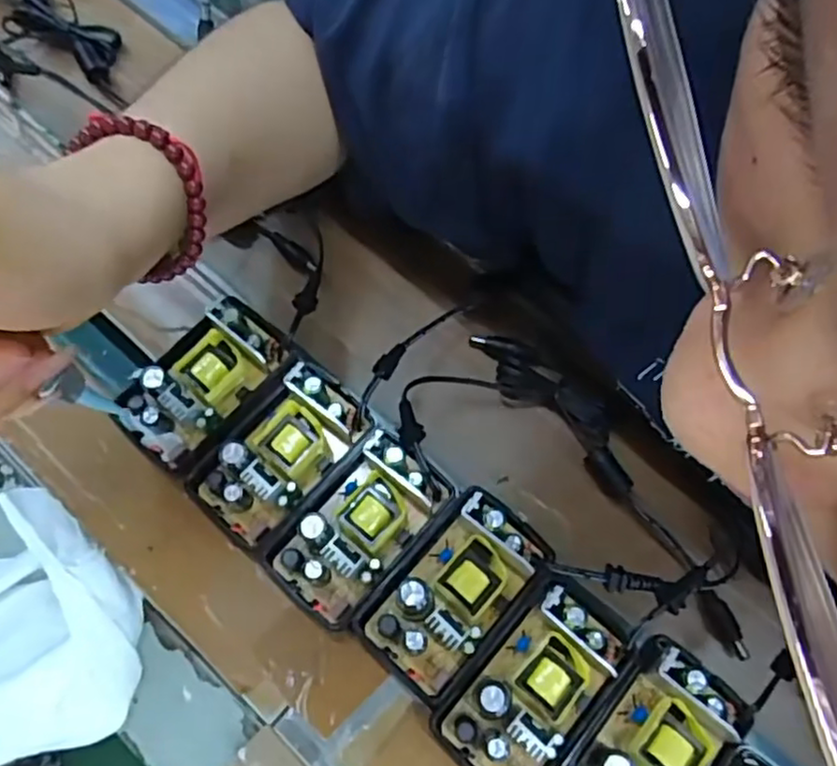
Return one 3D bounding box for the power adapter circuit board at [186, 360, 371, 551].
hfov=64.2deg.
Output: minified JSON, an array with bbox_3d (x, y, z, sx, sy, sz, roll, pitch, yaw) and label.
[{"bbox_3d":[-0.064,0.029,0.298,0.050,0.019,0.081,34,72,12],"label":"power adapter circuit board"}]

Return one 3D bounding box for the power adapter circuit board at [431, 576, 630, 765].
[{"bbox_3d":[0.046,0.121,0.266,0.046,0.021,0.082,39,73,13],"label":"power adapter circuit board"}]

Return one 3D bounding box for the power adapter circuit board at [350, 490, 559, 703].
[{"bbox_3d":[0.014,0.085,0.277,0.046,0.023,0.083,41,73,14],"label":"power adapter circuit board"}]

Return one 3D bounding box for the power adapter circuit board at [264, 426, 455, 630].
[{"bbox_3d":[-0.027,0.060,0.287,0.047,0.022,0.081,38,73,13],"label":"power adapter circuit board"}]

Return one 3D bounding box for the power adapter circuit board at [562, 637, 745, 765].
[{"bbox_3d":[0.089,0.144,0.254,0.046,0.023,0.079,38,73,13],"label":"power adapter circuit board"}]

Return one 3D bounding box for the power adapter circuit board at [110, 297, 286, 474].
[{"bbox_3d":[-0.104,-0.004,0.311,0.046,0.020,0.080,37,72,13],"label":"power adapter circuit board"}]

